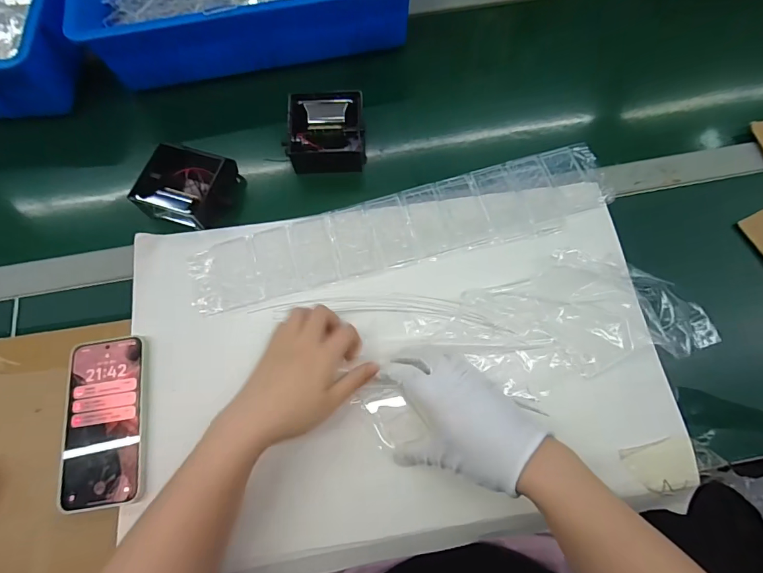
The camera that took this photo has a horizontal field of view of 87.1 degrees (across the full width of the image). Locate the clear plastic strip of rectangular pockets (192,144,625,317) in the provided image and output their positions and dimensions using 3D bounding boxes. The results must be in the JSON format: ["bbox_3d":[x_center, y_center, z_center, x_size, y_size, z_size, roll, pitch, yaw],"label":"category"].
[{"bbox_3d":[0.028,-0.071,0.455,0.473,0.007,0.096,-14,73,-4],"label":"clear plastic strip of rectangular pockets"}]

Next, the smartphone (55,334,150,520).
[{"bbox_3d":[-0.266,0.127,0.386,0.077,0.014,0.154,-7,72,-1],"label":"smartphone"}]

